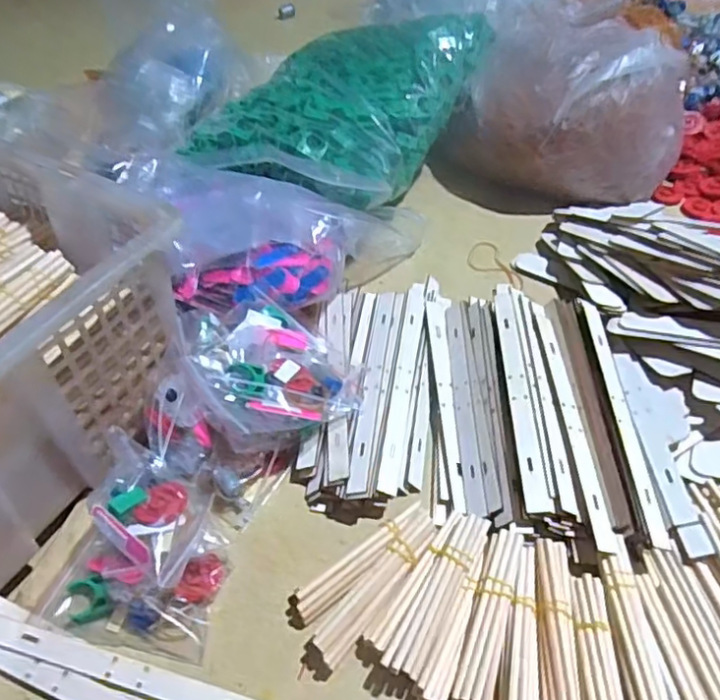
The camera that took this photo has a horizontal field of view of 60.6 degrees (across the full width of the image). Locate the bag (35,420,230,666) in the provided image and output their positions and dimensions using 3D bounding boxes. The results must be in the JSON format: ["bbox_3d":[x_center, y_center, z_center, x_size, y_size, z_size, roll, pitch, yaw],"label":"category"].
[{"bbox_3d":[-0.139,0.119,0.394,0.107,0.048,0.116,8,50,9],"label":"bag"}]

